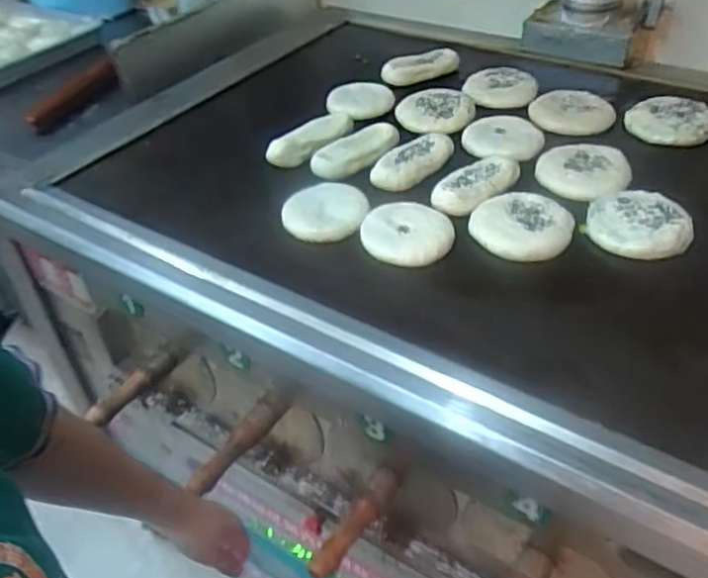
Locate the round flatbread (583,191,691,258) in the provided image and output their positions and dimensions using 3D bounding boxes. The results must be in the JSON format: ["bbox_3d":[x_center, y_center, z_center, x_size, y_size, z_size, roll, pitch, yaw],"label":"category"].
[{"bbox_3d":[0.342,-0.081,0.816,0.111,0.028,0.101,-2,38,1],"label":"round flatbread"}]

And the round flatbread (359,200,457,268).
[{"bbox_3d":[0.072,-0.072,0.833,0.103,0.022,0.102,-2,38,1],"label":"round flatbread"}]

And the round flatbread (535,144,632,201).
[{"bbox_3d":[0.309,-0.160,0.912,0.119,0.023,0.114,14,41,20],"label":"round flatbread"}]

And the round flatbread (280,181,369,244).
[{"bbox_3d":[-0.039,-0.107,0.894,0.108,0.026,0.108,-3,38,0],"label":"round flatbread"}]

